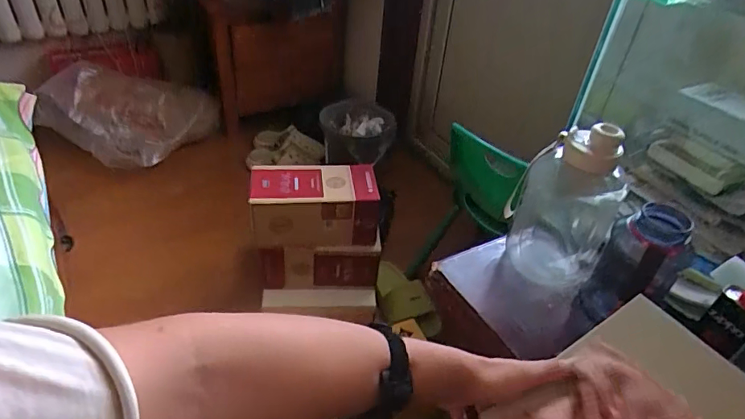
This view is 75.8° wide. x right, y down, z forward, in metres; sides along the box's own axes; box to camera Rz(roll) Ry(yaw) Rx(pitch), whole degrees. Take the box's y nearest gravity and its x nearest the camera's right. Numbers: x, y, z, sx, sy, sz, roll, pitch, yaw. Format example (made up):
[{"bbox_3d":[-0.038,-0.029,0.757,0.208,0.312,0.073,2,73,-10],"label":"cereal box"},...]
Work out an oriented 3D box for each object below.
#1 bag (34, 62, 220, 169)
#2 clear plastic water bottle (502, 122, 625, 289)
[{"bbox_3d":[-0.820,-0.312,1.630,0.517,0.238,0.272,1,39,-7],"label":"bag"},{"bbox_3d":[0.262,-0.002,0.655,0.093,0.236,0.114,0,39,-8],"label":"clear plastic water bottle"}]

